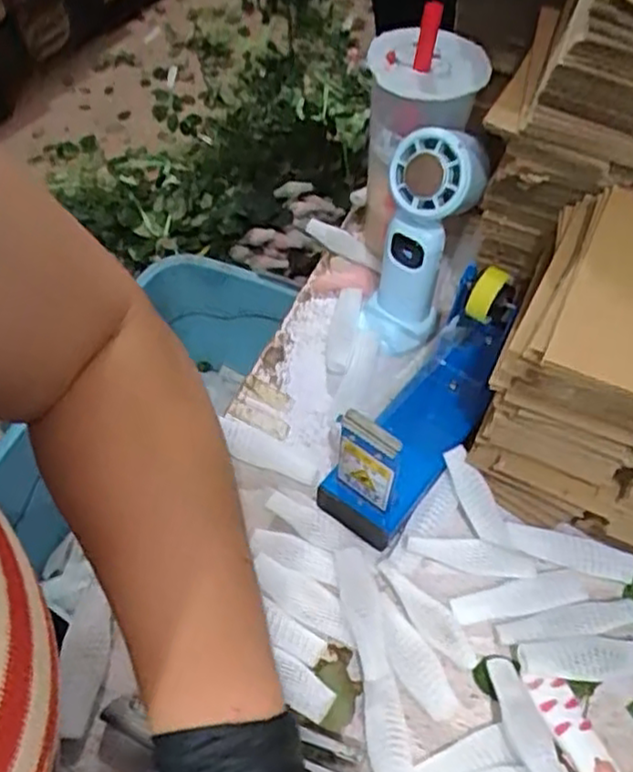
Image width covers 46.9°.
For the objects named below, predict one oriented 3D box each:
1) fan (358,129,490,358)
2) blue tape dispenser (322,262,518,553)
[{"bbox_3d":[0.079,-0.107,0.567,0.073,0.182,0.078,16,58,10],"label":"fan"},{"bbox_3d":[0.080,0.004,0.513,0.068,0.114,0.194,29,61,18],"label":"blue tape dispenser"}]

